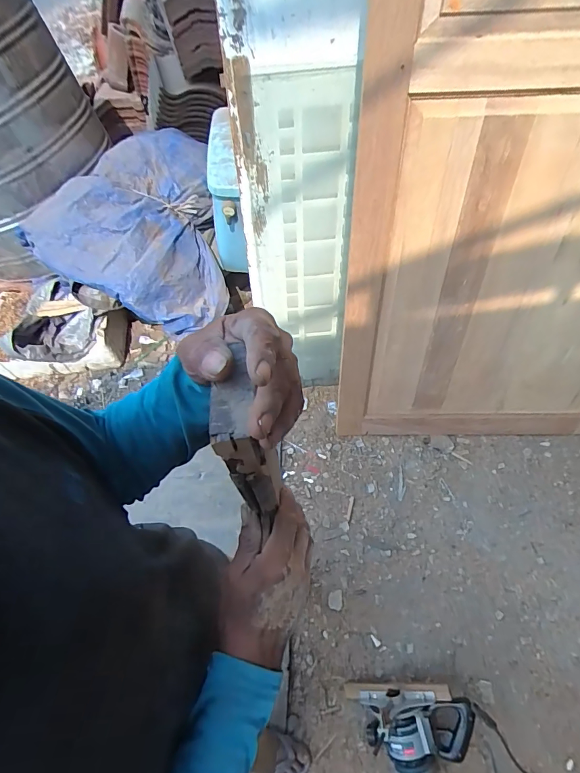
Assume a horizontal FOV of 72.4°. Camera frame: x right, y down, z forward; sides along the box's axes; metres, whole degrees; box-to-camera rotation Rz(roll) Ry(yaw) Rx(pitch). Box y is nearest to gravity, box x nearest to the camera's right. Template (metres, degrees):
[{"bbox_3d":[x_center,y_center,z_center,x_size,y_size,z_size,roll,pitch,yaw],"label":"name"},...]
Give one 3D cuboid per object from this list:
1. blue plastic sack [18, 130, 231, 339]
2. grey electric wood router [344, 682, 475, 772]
[{"bbox_3d":[-0.491,-0.562,1.378,0.665,0.253,0.600,23,64,13],"label":"blue plastic sack"},{"bbox_3d":[0.326,0.927,1.046,0.311,0.187,0.237,-4,62,0],"label":"grey electric wood router"}]

